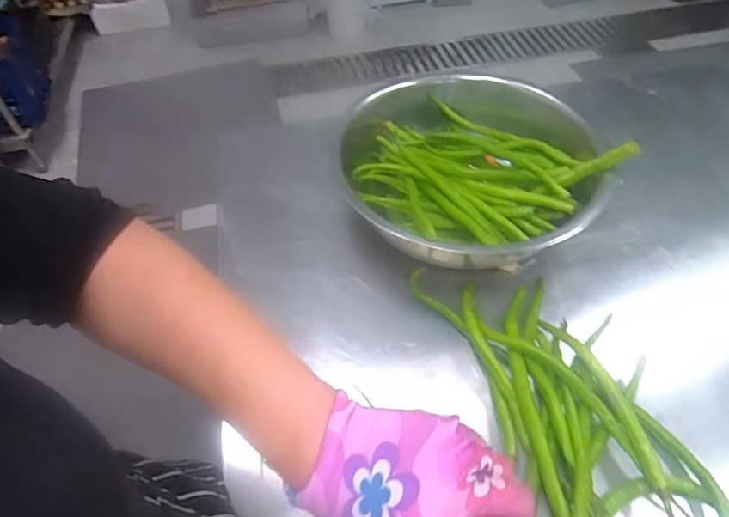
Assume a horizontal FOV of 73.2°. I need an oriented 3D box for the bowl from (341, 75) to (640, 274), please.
[{"bbox_3d":[0.191,-0.164,0.744,0.411,0.111,0.396,-1,53,1],"label":"bowl"}]

